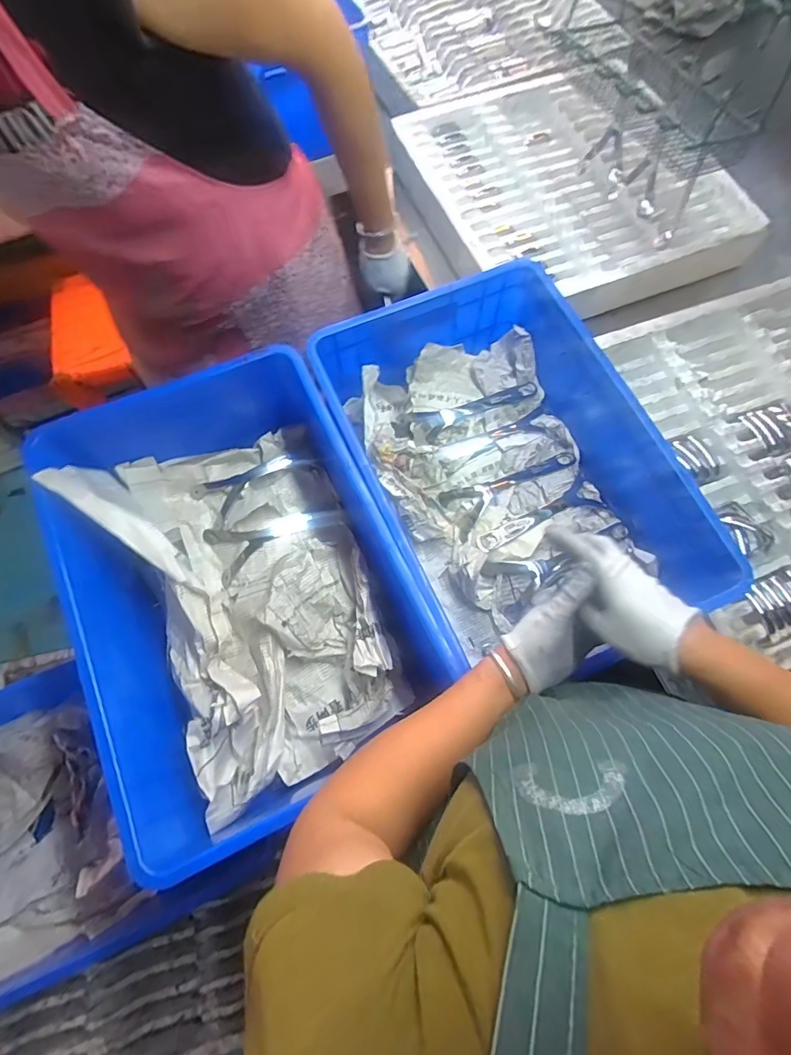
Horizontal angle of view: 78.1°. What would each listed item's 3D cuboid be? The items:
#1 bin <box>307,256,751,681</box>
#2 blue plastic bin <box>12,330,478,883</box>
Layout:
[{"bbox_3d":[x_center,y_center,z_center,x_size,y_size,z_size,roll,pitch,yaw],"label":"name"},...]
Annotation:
[{"bbox_3d":[0.141,-0.072,0.671,0.352,0.152,0.514,-23,72,-8],"label":"bin"},{"bbox_3d":[-0.185,0.056,0.627,0.353,0.190,0.520,-25,72,-9],"label":"blue plastic bin"}]

